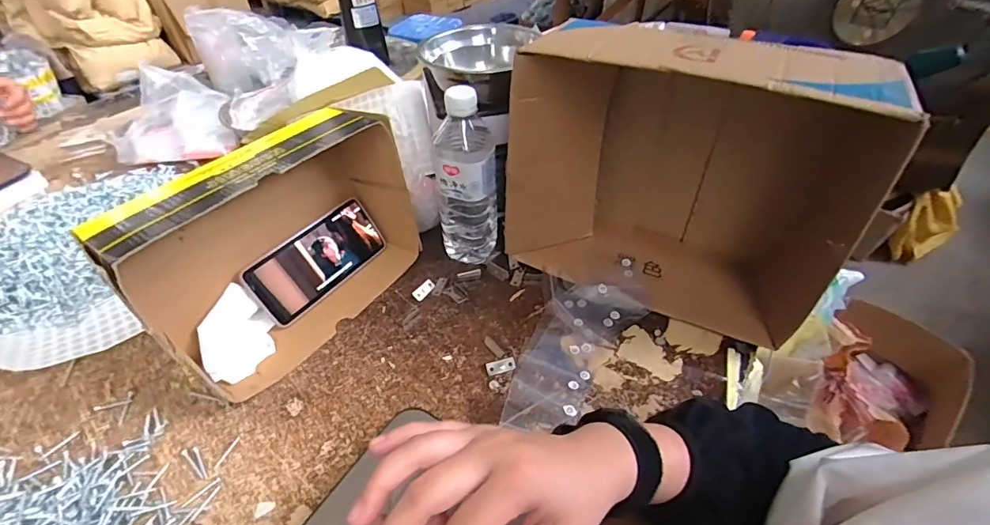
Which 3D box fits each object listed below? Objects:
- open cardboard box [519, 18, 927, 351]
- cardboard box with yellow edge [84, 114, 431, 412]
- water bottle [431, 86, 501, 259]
[{"bbox_3d":[0.187,-0.088,0.475,0.330,0.256,0.136,16,47,16],"label":"open cardboard box"},{"bbox_3d":[-0.219,-0.019,0.480,0.117,0.187,0.272,26,50,25],"label":"cardboard box with yellow edge"},{"bbox_3d":[-0.032,-0.091,0.528,0.071,0.208,0.061,-4,44,-2],"label":"water bottle"}]

